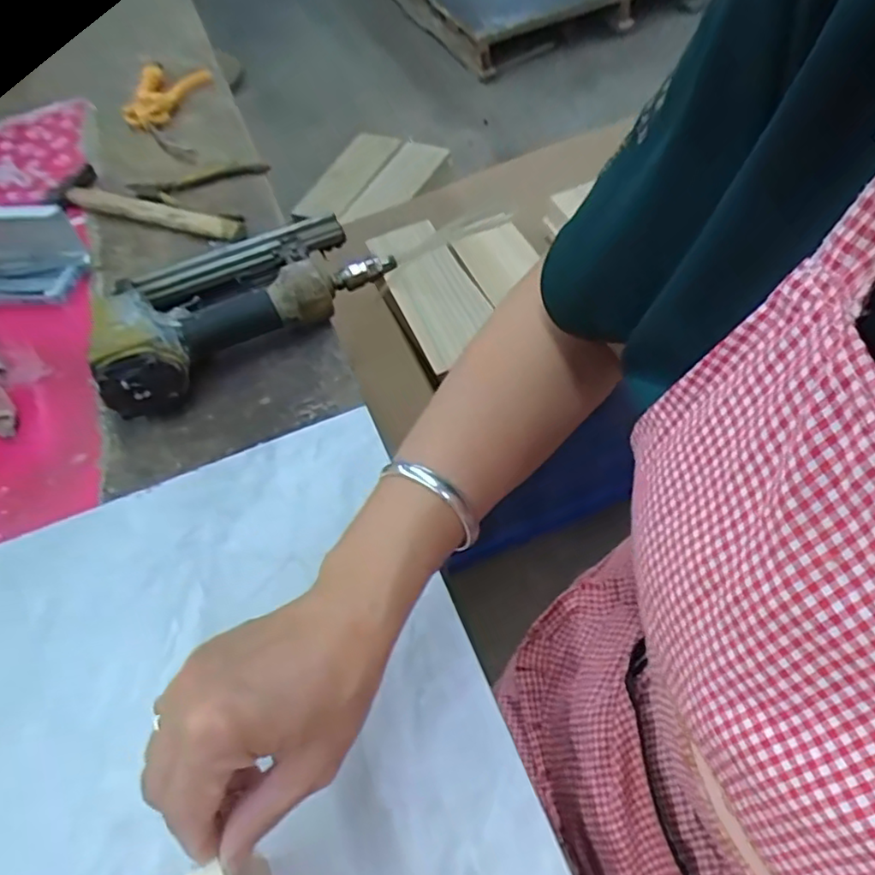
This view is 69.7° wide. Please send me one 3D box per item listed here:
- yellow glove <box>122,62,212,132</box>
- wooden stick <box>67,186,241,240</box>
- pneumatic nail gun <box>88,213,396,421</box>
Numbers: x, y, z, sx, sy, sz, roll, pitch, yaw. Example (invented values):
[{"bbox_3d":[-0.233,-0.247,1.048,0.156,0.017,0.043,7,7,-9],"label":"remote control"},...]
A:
[{"bbox_3d":[-0.344,-0.430,0.787,0.072,0.031,0.147,1,55,4],"label":"yellow glove"},{"bbox_3d":[-0.300,-0.235,0.653,0.216,0.018,0.022,17,58,15],"label":"wooden stick"},{"bbox_3d":[-0.182,-0.125,0.545,0.243,0.069,0.143,-33,60,-18],"label":"pneumatic nail gun"}]

